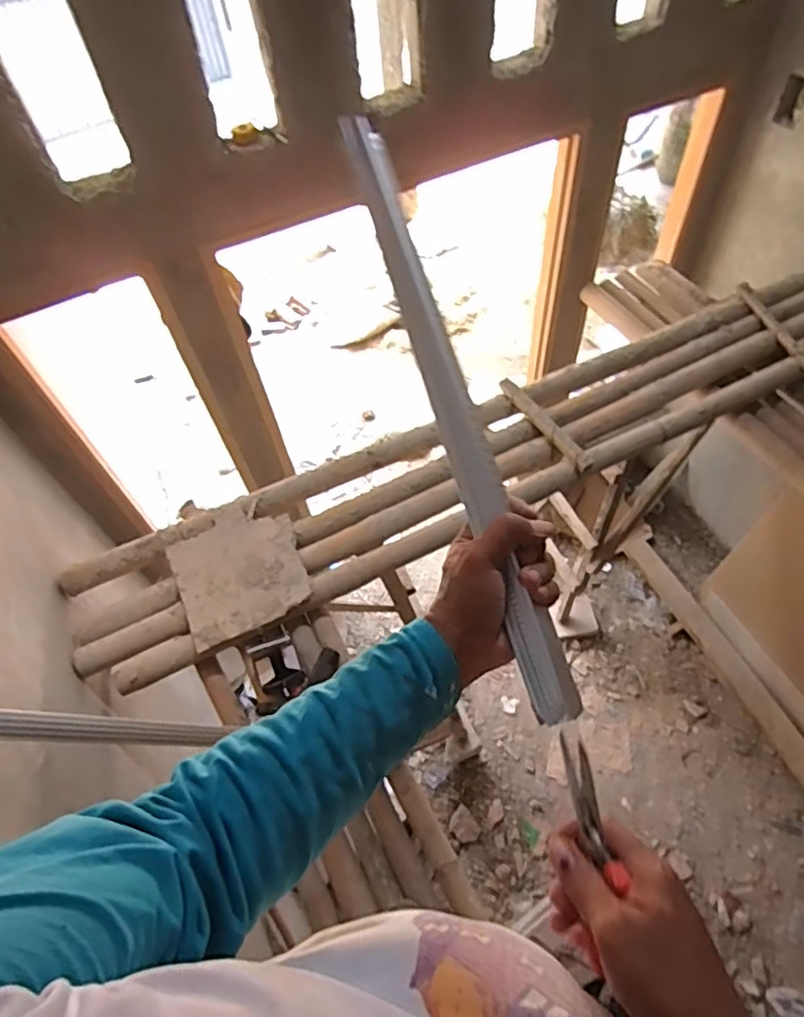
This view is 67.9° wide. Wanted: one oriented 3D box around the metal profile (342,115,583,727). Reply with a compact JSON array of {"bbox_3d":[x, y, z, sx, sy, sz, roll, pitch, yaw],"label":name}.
[{"bbox_3d":[0.038,-0.110,0.519,0.038,0.019,0.576,-15,76,-6],"label":"metal profile"}]

